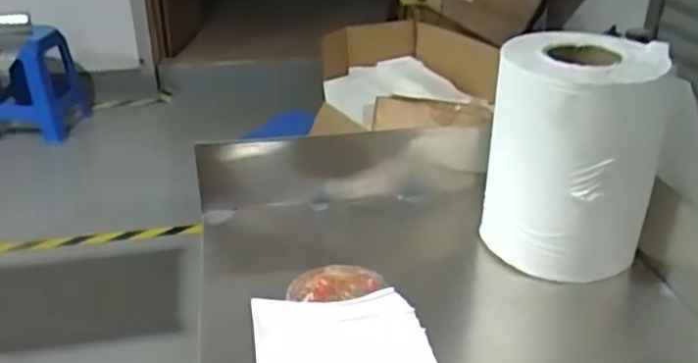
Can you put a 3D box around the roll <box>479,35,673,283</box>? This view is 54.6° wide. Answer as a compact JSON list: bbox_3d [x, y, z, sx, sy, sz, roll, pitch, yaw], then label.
[{"bbox_3d":[0.244,-0.026,0.760,0.145,0.242,0.147,0,28,0],"label":"roll"}]

